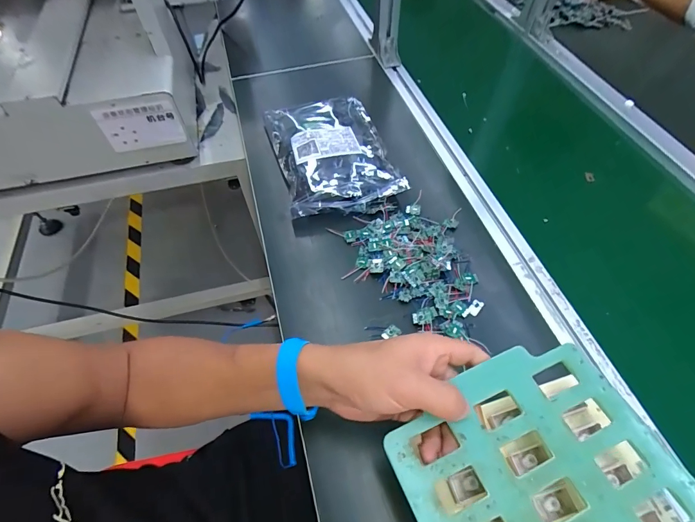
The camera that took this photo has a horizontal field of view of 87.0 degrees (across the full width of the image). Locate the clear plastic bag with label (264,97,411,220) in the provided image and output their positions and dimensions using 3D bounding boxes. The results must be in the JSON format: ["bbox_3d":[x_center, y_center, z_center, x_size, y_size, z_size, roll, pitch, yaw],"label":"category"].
[{"bbox_3d":[-0.029,-0.179,0.572,0.170,0.046,0.258,-14,57,-9],"label":"clear plastic bag with label"}]

